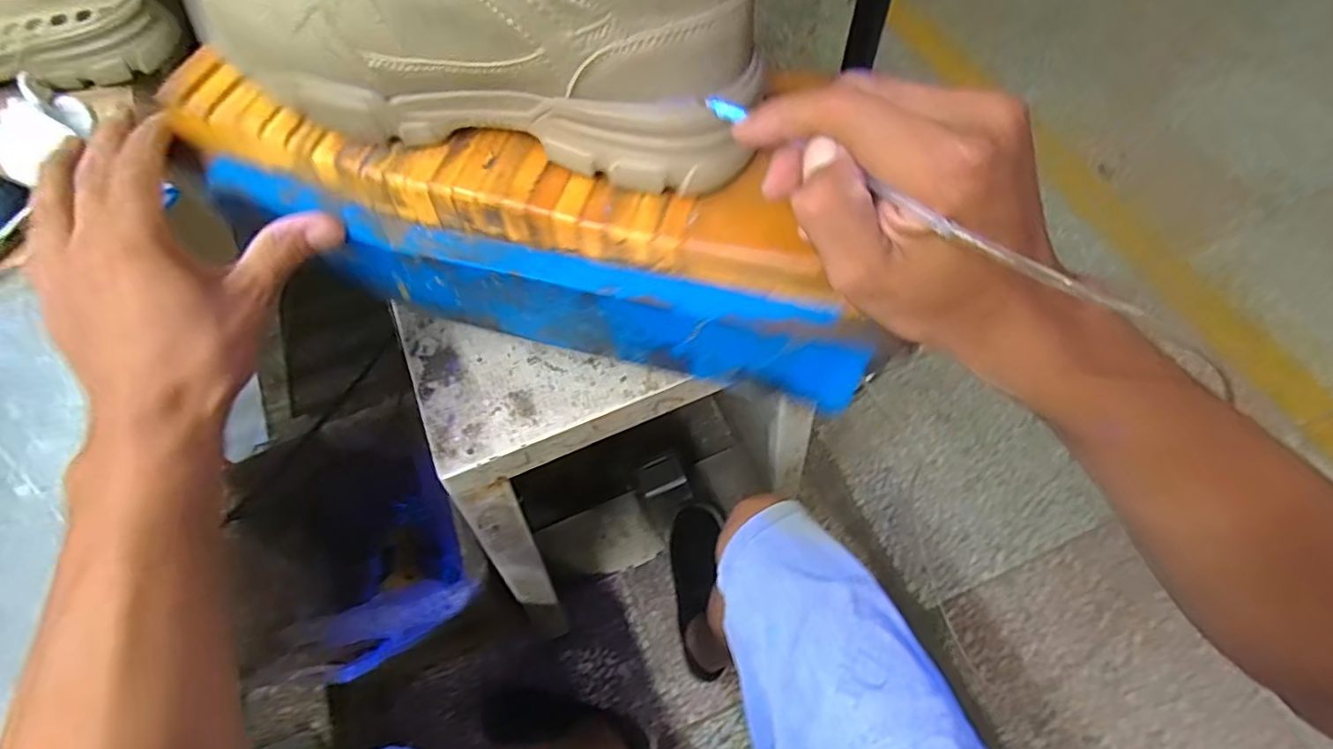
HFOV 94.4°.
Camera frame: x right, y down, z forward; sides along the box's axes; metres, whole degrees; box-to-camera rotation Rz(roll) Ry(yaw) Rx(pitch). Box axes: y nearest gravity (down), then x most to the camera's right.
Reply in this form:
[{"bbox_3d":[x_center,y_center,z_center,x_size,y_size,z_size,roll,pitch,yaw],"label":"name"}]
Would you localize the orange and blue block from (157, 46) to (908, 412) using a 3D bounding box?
[{"bbox_3d":[-0.063,-0.071,0.344,0.364,0.122,0.078,17,63,4],"label":"orange and blue block"}]

